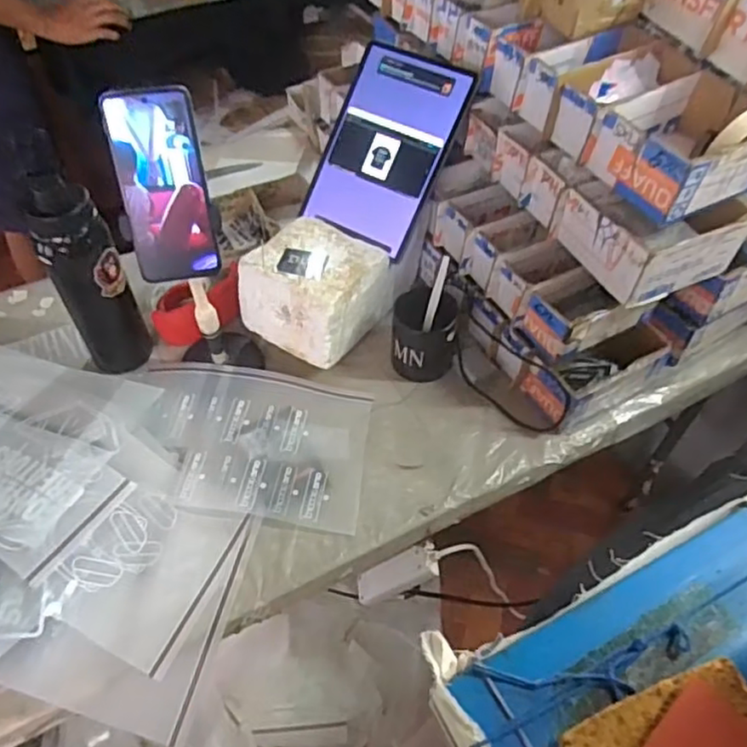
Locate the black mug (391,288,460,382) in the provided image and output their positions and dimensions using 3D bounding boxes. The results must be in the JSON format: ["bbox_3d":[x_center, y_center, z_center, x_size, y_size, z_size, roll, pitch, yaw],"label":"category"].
[{"bbox_3d":[0.065,-0.043,0.835,0.083,0.101,0.078,2,51,0],"label":"black mug"}]

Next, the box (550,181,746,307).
[{"bbox_3d":[0.308,-0.162,0.725,0.156,0.079,0.129,-21,54,-18],"label":"box"}]

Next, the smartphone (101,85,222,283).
[{"bbox_3d":[-0.189,-0.168,0.590,0.074,0.167,0.008,-10,25,-10],"label":"smartphone"}]

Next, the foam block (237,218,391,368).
[{"bbox_3d":[-0.074,-0.105,0.836,0.137,0.130,0.144,30,56,21],"label":"foam block"}]

